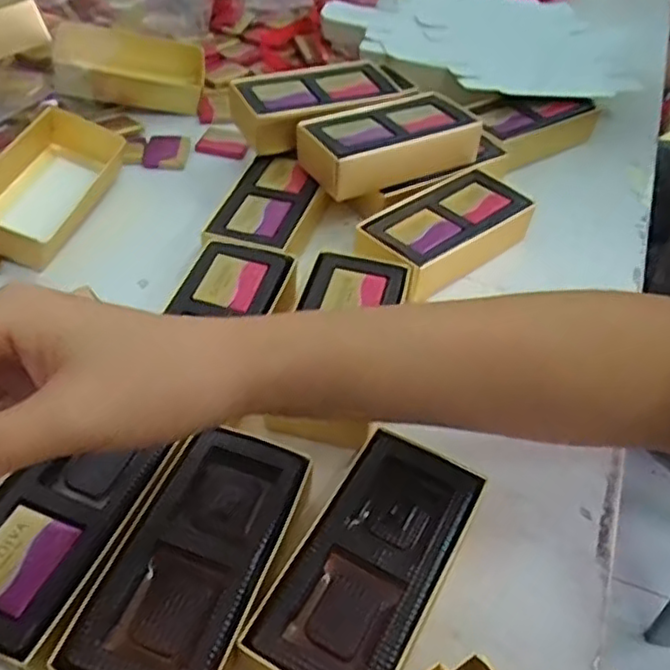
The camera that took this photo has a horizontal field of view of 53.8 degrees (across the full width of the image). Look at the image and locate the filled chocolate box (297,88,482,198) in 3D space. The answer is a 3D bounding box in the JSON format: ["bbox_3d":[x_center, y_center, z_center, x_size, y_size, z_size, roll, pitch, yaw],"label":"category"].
[{"bbox_3d":[0.037,-0.130,0.450,0.115,0.037,0.059,-22,51,-23],"label":"filled chocolate box"}]

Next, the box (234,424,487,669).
[{"bbox_3d":[0.014,0.099,0.276,0.056,0.031,0.117,24,49,18],"label":"box"}]

